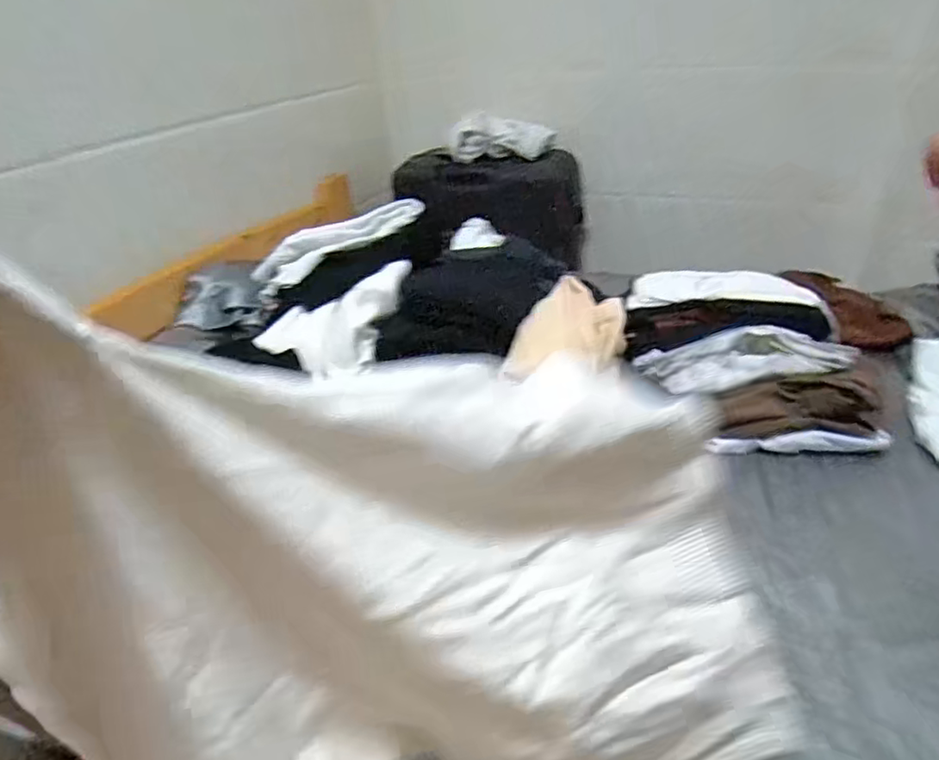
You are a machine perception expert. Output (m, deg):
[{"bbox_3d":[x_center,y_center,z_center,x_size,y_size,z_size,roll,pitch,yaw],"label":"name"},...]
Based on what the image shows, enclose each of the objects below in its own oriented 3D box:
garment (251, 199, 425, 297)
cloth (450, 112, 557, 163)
[{"bbox_3d":[-0.235,-0.251,1.139,0.330,0.073,0.107,-26,34,-6],"label":"garment"},{"bbox_3d":[0.087,-0.611,1.580,0.290,0.103,0.076,-13,32,-13],"label":"cloth"}]

